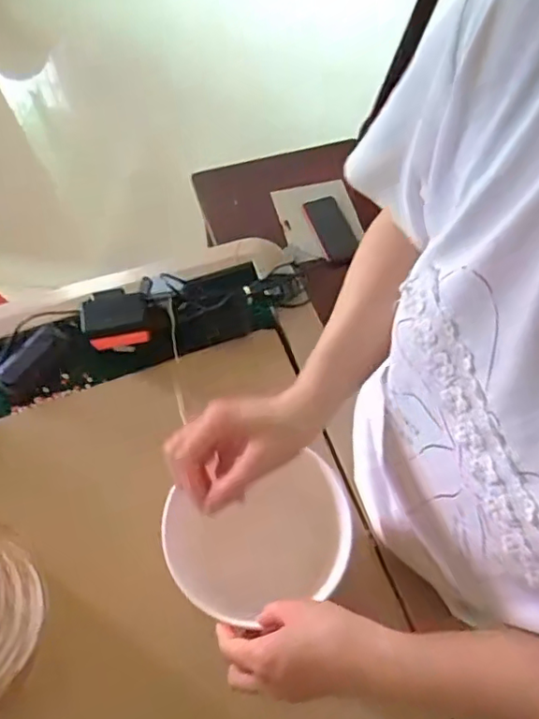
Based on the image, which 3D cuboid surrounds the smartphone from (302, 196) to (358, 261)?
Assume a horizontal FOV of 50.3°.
[{"bbox_3d":[0.129,-0.272,1.194,0.069,0.012,0.146,-24,80,-11],"label":"smartphone"}]

